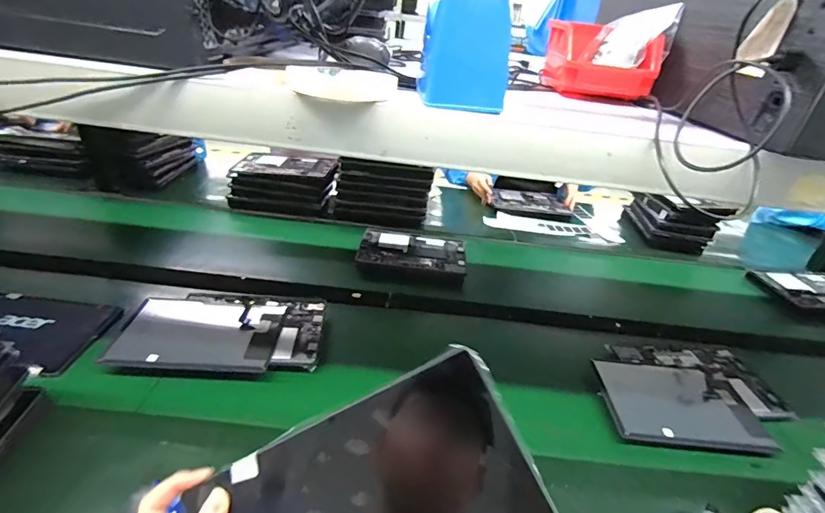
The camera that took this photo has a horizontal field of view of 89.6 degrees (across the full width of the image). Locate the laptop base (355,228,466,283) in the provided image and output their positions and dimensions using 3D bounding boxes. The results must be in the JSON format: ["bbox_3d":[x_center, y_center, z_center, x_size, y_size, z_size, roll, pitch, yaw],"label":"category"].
[{"bbox_3d":[0.001,-0.008,1.011,0.250,0.025,0.158,8,31,1],"label":"laptop base"}]

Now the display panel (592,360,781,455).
[{"bbox_3d":[0.433,0.239,0.681,0.235,0.017,0.165,8,31,2],"label":"display panel"}]

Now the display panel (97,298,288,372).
[{"bbox_3d":[-0.353,0.127,0.696,0.247,0.015,0.156,4,34,-4],"label":"display panel"}]

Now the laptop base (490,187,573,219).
[{"bbox_3d":[0.385,-0.176,1.371,0.251,0.028,0.149,7,31,-1],"label":"laptop base"}]

